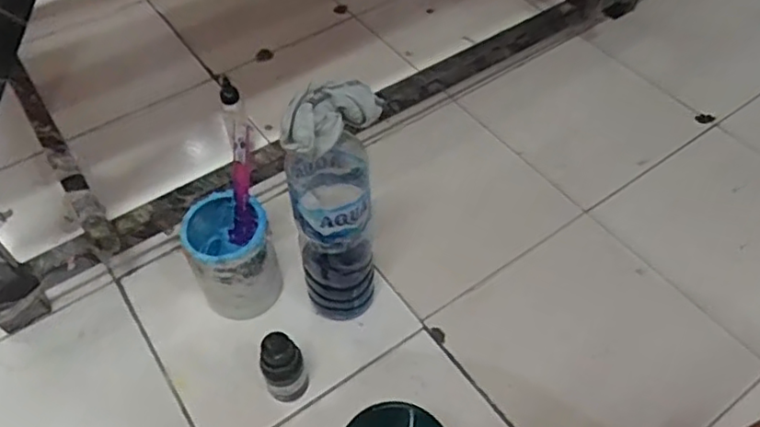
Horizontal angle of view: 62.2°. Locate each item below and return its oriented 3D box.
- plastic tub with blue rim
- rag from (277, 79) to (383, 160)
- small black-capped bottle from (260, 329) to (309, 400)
[{"bbox_3d":[-0.180,0.056,0.782,0.096,0.140,0.105,0,53,0],"label":"plastic tub with blue rim"},{"bbox_3d":[-0.044,-0.088,0.566,0.104,0.048,0.038,-33,59,-21],"label":"rag"},{"bbox_3d":[-0.108,0.177,0.717,0.043,0.100,0.041,-3,53,-2],"label":"small black-capped bottle"}]

